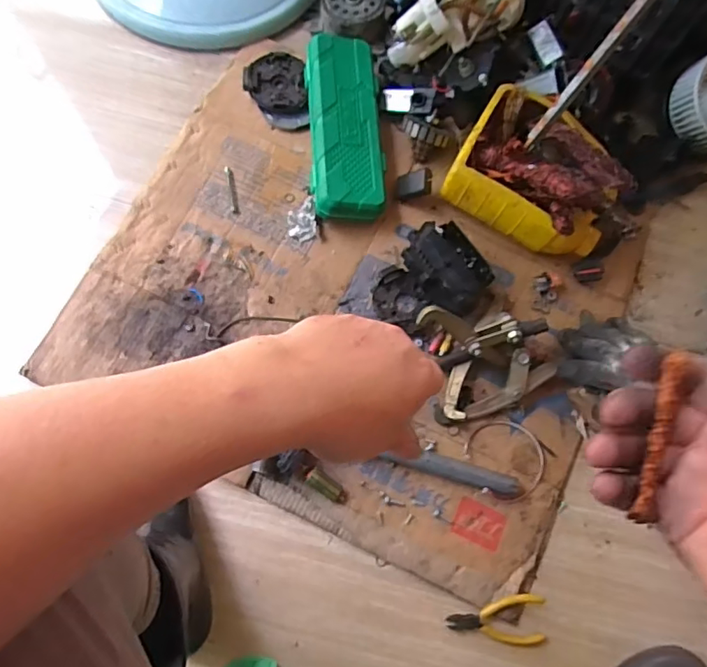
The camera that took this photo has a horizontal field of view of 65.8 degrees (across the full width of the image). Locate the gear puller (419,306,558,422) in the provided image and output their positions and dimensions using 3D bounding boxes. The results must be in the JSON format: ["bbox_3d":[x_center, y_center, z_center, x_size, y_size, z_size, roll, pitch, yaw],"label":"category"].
[{"bbox_3d":[0.173,0.026,0.681,0.167,0.110,0.131,-15,75,-7],"label":"gear puller"}]

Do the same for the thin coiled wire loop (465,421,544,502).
[{"bbox_3d":[0.196,0.159,0.699,0.096,0.011,0.103,4,73,-12],"label":"thin coiled wire loop"}]

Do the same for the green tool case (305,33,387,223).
[{"bbox_3d":[-0.013,-0.297,0.794,0.104,0.061,0.287,-3,74,-4],"label":"green tool case"}]

